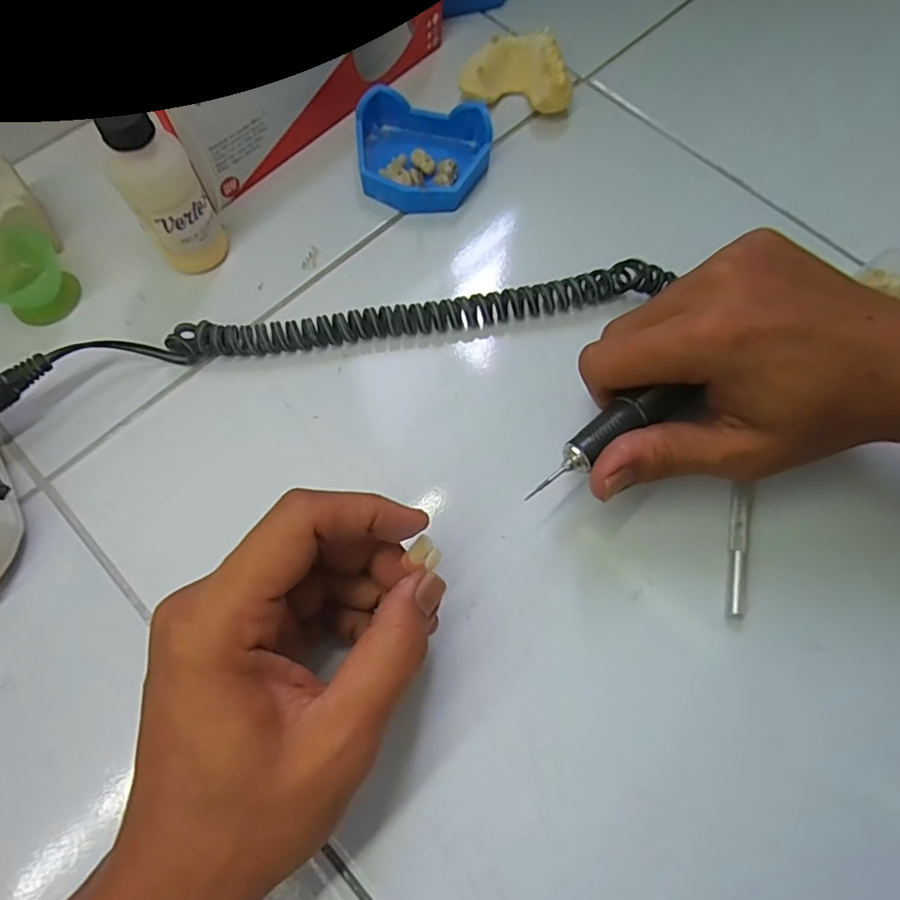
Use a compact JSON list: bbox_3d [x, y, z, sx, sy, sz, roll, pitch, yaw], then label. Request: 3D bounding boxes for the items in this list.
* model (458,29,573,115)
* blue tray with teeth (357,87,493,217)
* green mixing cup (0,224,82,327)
[{"bbox_3d":[0.042,-0.237,0.347,0.067,0.026,0.044,9,70,2],"label":"model"},{"bbox_3d":[-0.018,-0.175,0.323,0.078,0.027,0.067,10,70,3],"label":"blue tray with teeth"},{"bbox_3d":[-0.224,-0.092,0.288,0.040,0.029,0.042,0,70,-1],"label":"green mixing cup"}]

